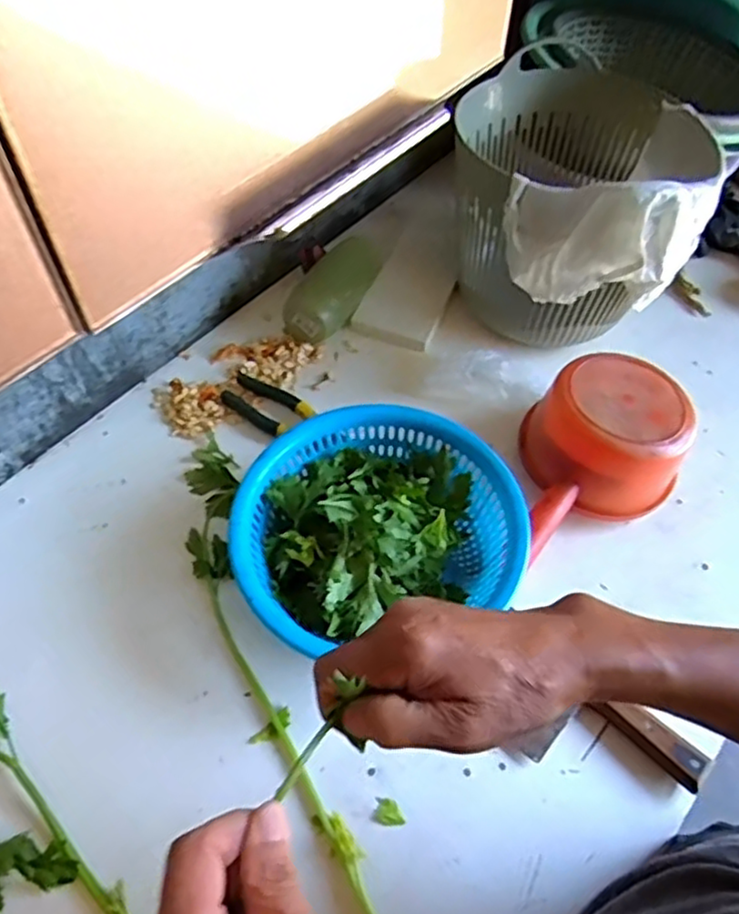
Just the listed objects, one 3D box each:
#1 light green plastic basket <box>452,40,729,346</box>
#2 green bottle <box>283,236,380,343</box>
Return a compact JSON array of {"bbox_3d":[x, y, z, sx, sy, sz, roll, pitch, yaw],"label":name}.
[{"bbox_3d":[0.227,-0.271,0.804,0.243,0.223,0.283,-26,60,-18],"label":"light green plastic basket"},{"bbox_3d":[-0.042,-0.204,0.857,0.066,0.067,0.141,26,59,15],"label":"green bottle"}]

